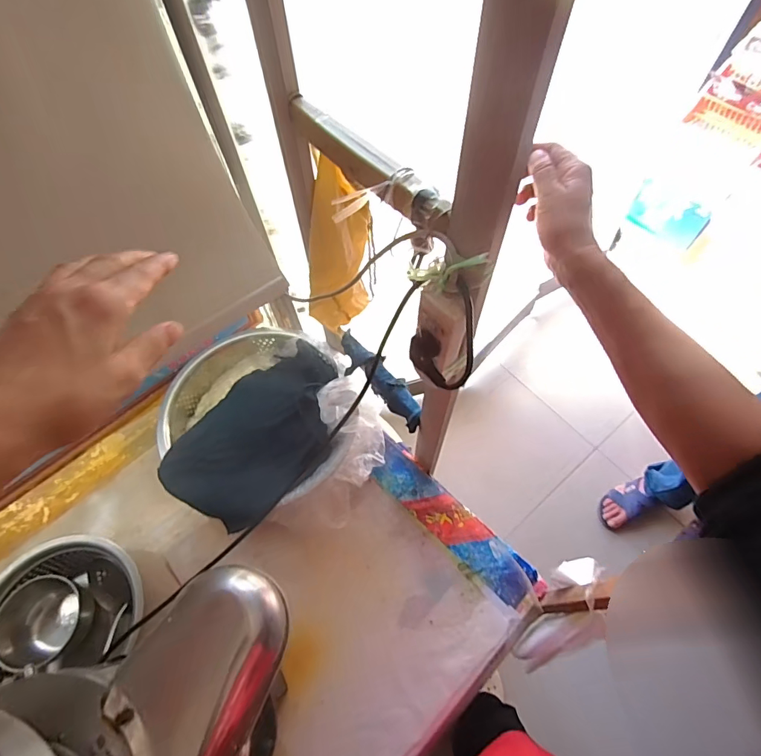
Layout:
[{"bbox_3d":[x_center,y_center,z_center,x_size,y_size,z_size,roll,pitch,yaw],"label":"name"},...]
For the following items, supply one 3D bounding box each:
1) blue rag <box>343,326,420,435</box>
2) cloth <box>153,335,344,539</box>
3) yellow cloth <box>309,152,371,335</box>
[{"bbox_3d":[-0.002,0.002,0.866,0.057,0.056,0.247,-41,68,-19],"label":"blue rag"},{"bbox_3d":[-0.245,0.113,0.919,0.254,0.074,0.405,33,67,18],"label":"cloth"},{"bbox_3d":[-0.072,-0.196,0.721,0.084,0.304,0.103,16,63,10],"label":"yellow cloth"}]

